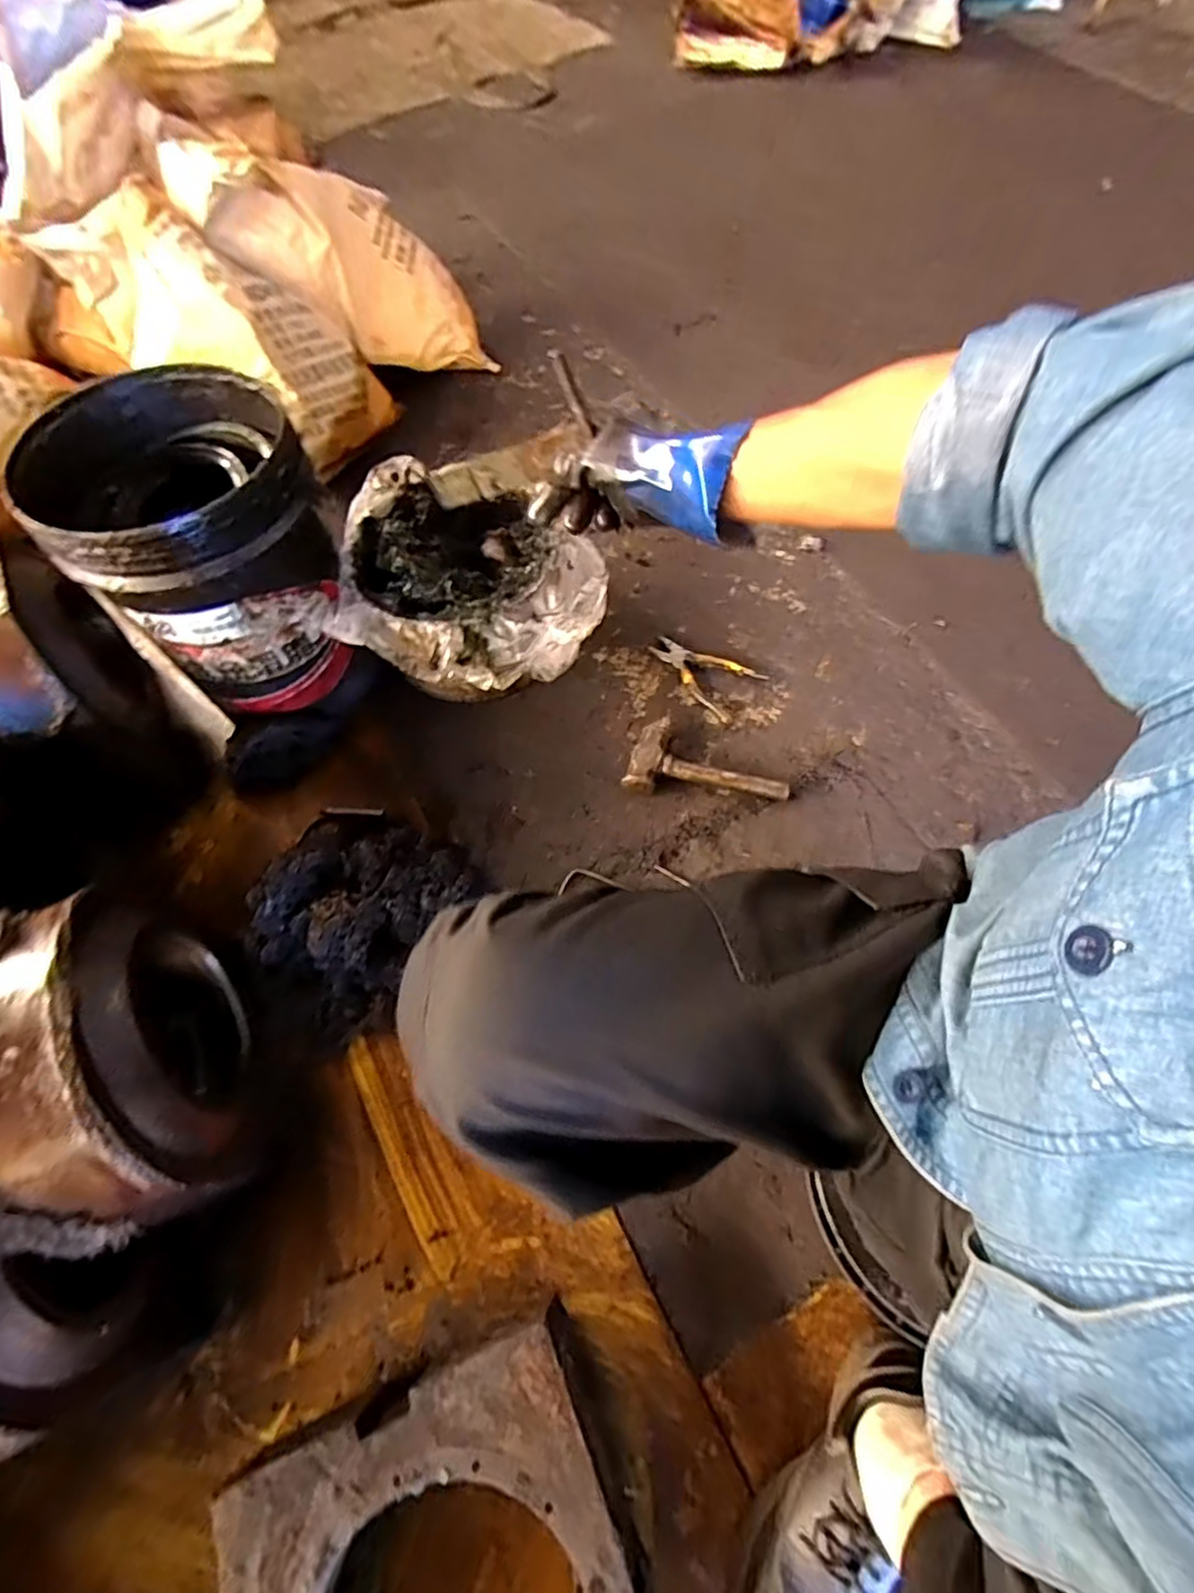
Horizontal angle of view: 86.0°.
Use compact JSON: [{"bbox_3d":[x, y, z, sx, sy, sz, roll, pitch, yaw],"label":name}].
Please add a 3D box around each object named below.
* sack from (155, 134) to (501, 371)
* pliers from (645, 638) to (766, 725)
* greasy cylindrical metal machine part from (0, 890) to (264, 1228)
[{"bbox_3d":[-0.456,-0.990,1.199,0.564,0.235,0.148,0,53,-45],"label":"sack"},{"bbox_3d":[0.163,-0.200,1.000,0.170,0.017,0.108,37,69,18],"label":"pliers"},{"bbox_3d":[-0.427,0.239,0.581,0.121,0.221,0.262,-24,64,-10],"label":"greasy cylindrical metal machine part"}]

